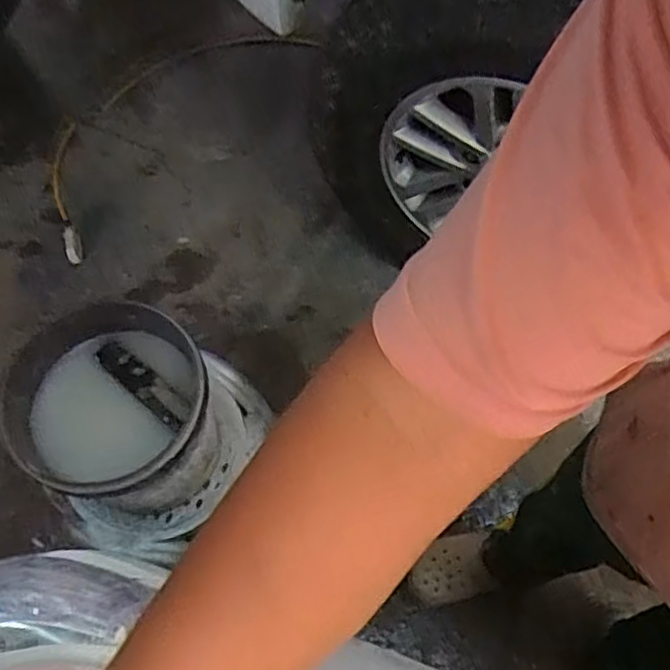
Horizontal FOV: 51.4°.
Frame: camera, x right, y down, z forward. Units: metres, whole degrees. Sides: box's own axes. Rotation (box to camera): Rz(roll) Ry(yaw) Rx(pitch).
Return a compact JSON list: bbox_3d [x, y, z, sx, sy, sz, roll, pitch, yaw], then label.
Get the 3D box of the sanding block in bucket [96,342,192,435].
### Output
[{"bbox_3d":[-0.238,0.061,0.865,0.143,0.019,0.035,37,69,18],"label":"sanding block in bucket"}]

